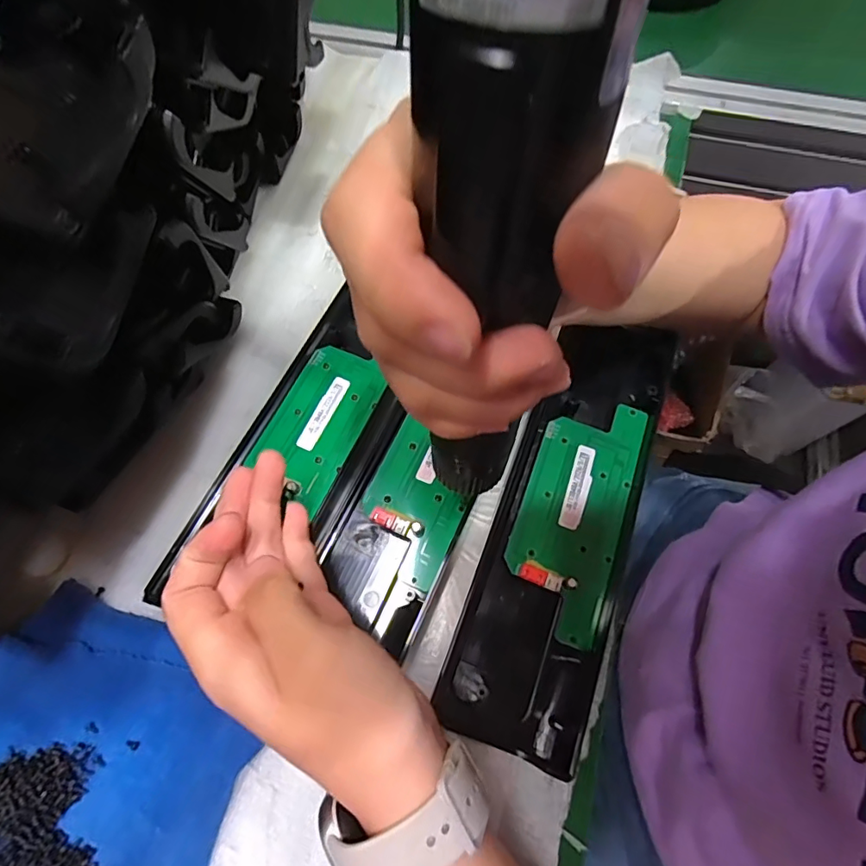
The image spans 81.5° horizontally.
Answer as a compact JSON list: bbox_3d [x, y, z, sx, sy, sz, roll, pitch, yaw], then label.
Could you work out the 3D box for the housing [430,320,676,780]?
[{"bbox_3d":[0.073,0.042,0.272,0.071,0.021,0.235,19,69,9],"label":"housing"}]

